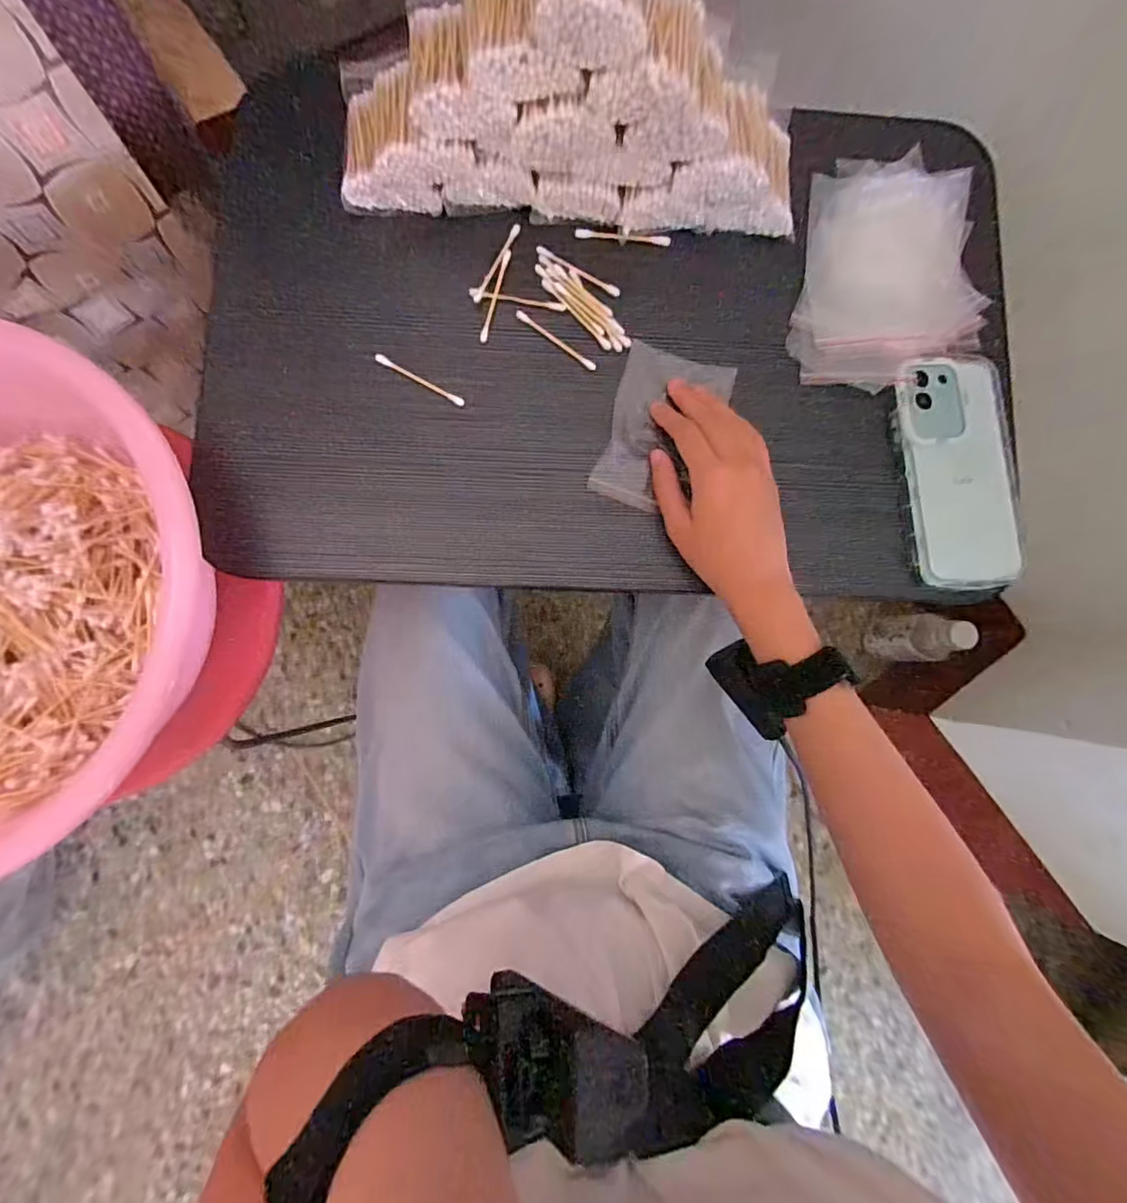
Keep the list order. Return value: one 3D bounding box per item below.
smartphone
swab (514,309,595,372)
[{"bbox_3d":[0.285,-0.093,0.372,0.077,0.018,0.165,-5,84,-4],"label":"smartphone"},{"bbox_3d":[-0.005,-0.189,0.376,0.069,0.004,0.006,36,83,1],"label":"swab"}]

